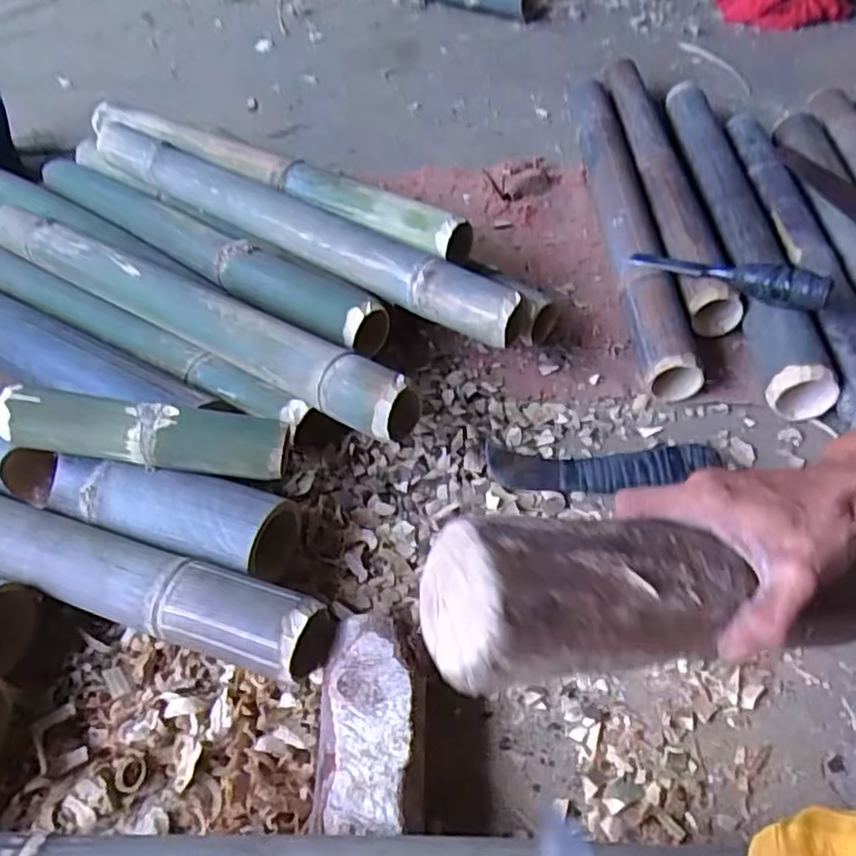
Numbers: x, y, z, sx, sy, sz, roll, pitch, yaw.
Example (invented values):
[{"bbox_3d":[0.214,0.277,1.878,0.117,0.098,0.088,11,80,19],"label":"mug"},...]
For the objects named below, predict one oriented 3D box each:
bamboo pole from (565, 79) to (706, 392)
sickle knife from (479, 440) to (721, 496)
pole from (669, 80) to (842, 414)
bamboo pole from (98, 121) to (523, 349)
[{"bbox_3d":[0.248,-0.288,0.877,0.064,0.067,0.642,-1,49,2],"label":"bamboo pole"},{"bbox_3d":[0.156,0.035,0.623,0.205,0.022,0.053,-4,49,17],"label":"sickle knife"},{"bbox_3d":[0.373,-0.267,0.835,0.073,0.071,0.622,2,50,4],"label":"pole"},{"bbox_3d":[-0.203,-0.265,0.814,0.739,0.066,0.064,30,57,26],"label":"bamboo pole"}]

